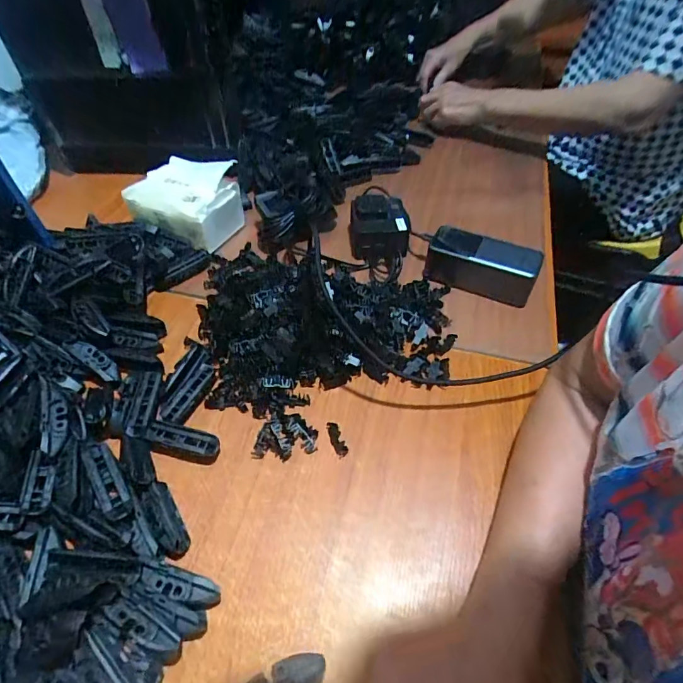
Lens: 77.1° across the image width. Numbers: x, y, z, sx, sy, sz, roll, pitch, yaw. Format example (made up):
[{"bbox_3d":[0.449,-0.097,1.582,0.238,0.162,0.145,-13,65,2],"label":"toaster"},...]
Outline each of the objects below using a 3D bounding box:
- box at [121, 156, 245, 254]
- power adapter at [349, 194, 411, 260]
[{"bbox_3d":[-0.217,-0.195,0.588,0.143,0.071,0.095,16,51,12],"label":"box"},{"bbox_3d":[0.050,-0.153,0.574,0.075,0.053,0.077,1,50,0],"label":"power adapter"}]

